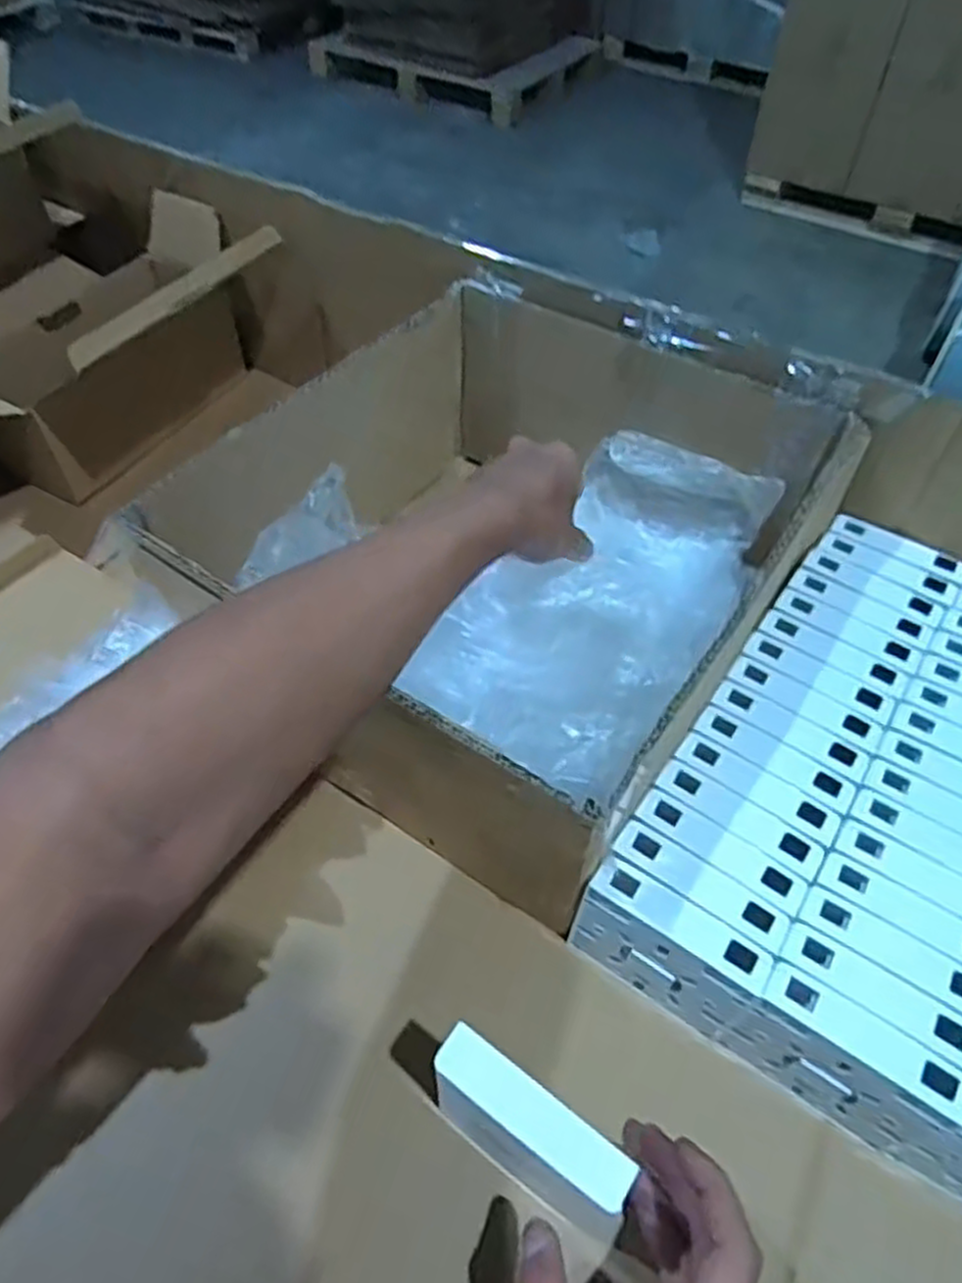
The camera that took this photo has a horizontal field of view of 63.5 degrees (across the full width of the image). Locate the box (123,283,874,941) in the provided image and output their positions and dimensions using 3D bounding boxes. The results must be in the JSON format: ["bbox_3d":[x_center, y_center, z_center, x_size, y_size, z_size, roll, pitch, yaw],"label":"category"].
[{"bbox_3d":[0.017,-0.059,0.499,0.306,0.145,0.330,31,58,21],"label":"box"}]

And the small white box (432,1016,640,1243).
[{"bbox_3d":[0.022,0.213,0.332,0.094,0.087,0.025,31,58,21],"label":"small white box"}]

